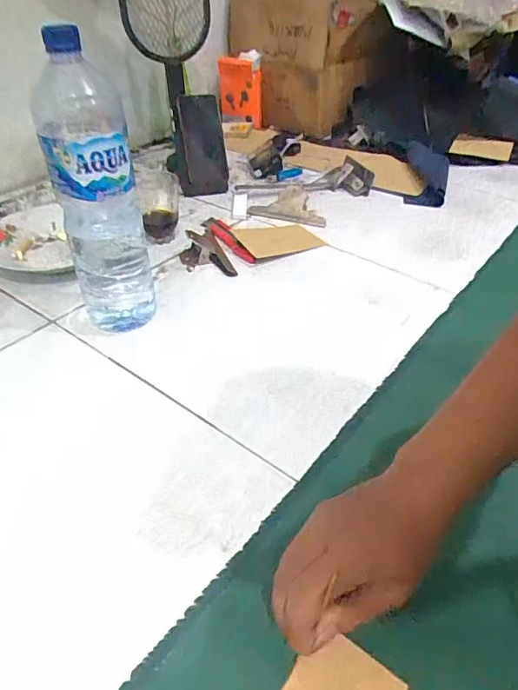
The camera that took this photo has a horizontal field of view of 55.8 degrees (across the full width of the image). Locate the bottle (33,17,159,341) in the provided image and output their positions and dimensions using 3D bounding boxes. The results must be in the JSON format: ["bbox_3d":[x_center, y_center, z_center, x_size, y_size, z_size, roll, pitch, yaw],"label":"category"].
[{"bbox_3d":[-0.170,-0.152,0.529,0.087,0.299,0.083,-5,41,-10],"label":"bottle"}]

